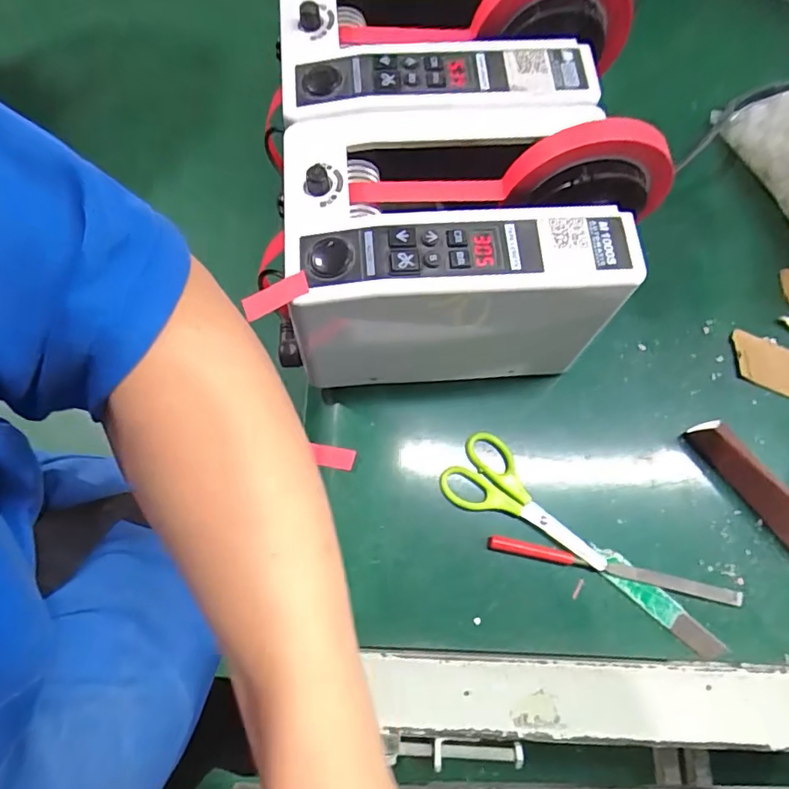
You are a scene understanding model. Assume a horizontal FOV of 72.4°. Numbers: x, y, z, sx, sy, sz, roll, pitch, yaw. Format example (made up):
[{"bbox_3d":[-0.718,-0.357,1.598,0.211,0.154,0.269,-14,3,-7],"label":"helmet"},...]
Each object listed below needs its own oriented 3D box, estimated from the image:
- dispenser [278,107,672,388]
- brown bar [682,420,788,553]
[{"bbox_3d":[0.048,-0.100,0.384,0.242,0.158,0.145,-3,73,-3],"label":"dispenser"},{"bbox_3d":[0.276,0.068,0.408,0.023,0.028,0.117,-33,76,-11],"label":"brown bar"}]

